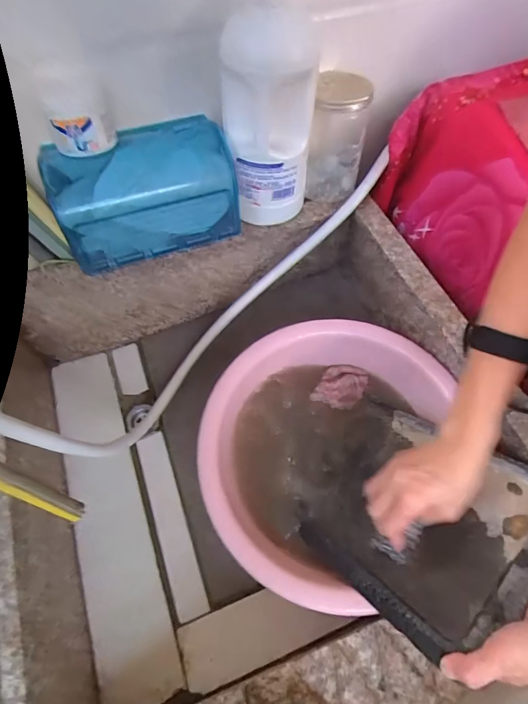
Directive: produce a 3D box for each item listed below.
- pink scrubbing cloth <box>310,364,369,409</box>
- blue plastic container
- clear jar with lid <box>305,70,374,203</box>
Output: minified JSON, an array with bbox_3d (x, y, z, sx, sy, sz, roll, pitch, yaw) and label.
[{"bbox_3d":[0.116,0.051,0.581,0.065,0.017,0.075,27,65,12],"label":"pink scrubbing cloth"},{"bbox_3d":[-0.149,-0.202,0.499,0.215,0.113,0.102,-21,64,-12],"label":"blue plastic container"},{"bbox_3d":[0.103,-0.304,0.563,0.072,0.138,0.087,4,62,1],"label":"clear jar with lid"}]

